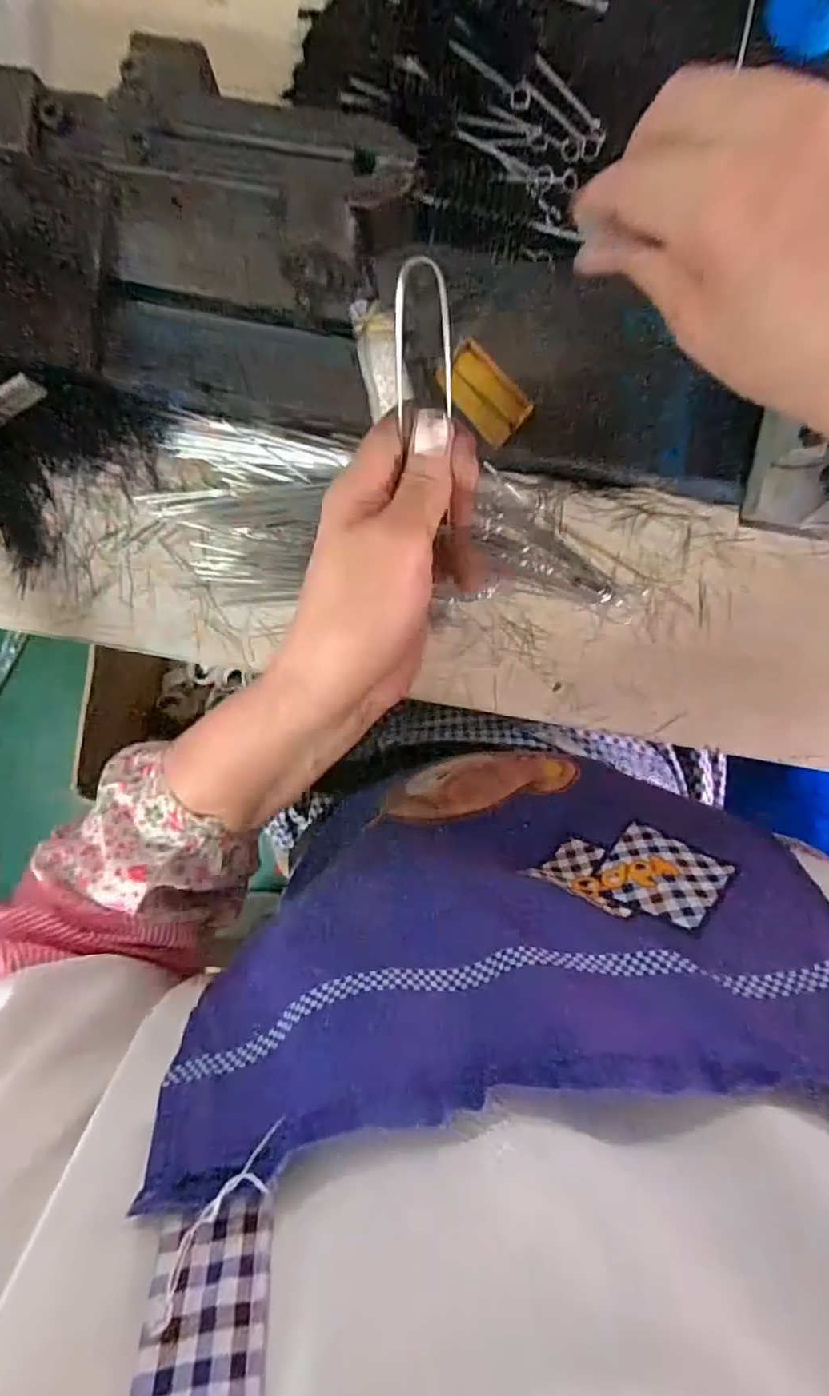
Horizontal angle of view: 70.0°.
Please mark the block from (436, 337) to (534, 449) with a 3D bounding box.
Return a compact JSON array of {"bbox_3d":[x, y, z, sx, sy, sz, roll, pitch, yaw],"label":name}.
[{"bbox_3d":[0.040,-0.171,0.334,0.030,0.008,0.051,-44,94,5],"label":"block"}]

